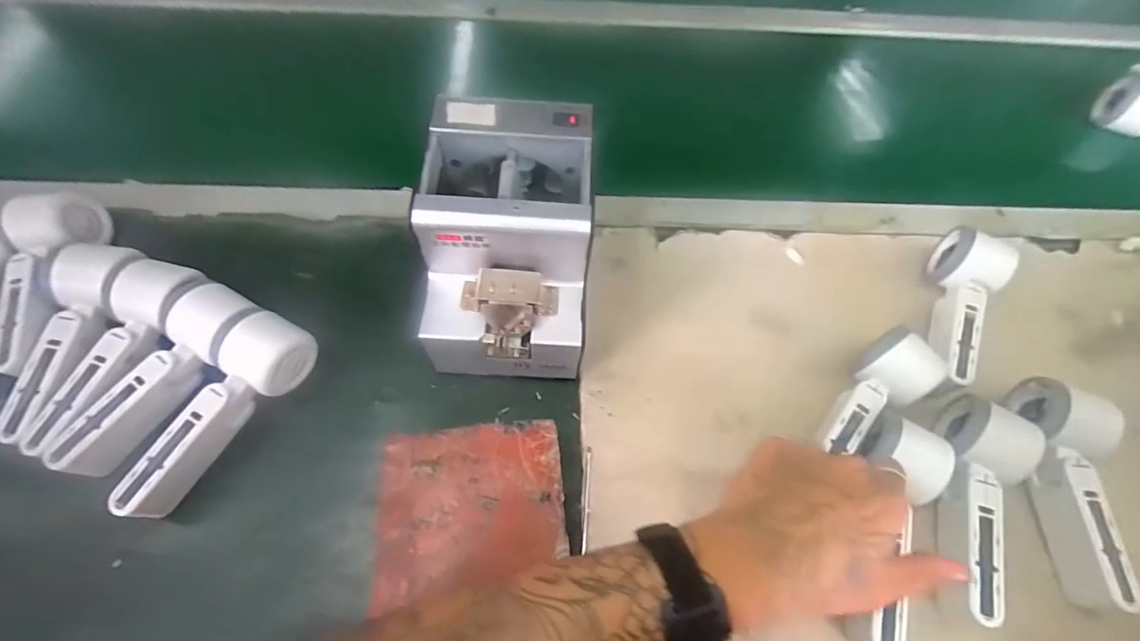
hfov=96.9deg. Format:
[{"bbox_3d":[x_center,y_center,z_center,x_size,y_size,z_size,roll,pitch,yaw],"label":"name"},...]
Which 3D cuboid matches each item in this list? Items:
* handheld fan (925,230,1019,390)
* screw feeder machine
[{"bbox_3d":[0.355,-0.014,0.461,0.053,0.050,0.154,29,65,12],"label":"handheld fan"},{"bbox_3d":[-0.047,-0.054,0.411,0.121,0.163,0.165,5,62,2],"label":"screw feeder machine"}]

